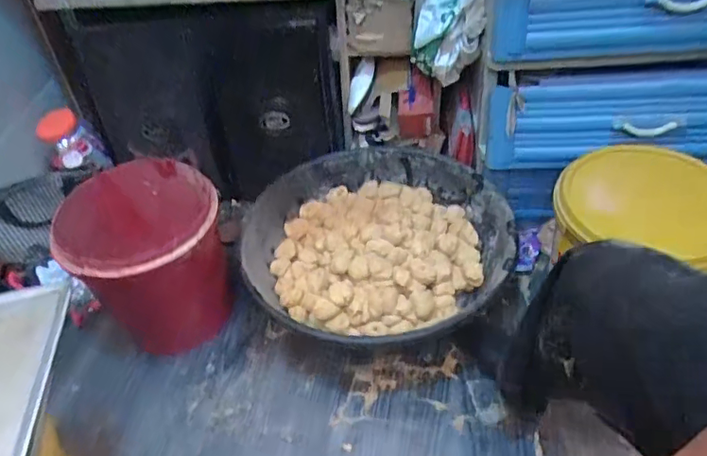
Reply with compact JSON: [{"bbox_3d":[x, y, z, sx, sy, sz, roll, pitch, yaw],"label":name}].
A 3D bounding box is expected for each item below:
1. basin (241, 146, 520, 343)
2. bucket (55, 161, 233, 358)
[{"bbox_3d":[0.031,0.030,1.151,0.517,0.166,0.530,-4,39,3],"label":"basin"},{"bbox_3d":[-0.384,0.049,1.056,0.259,0.255,0.272,-4,39,3],"label":"bucket"}]

